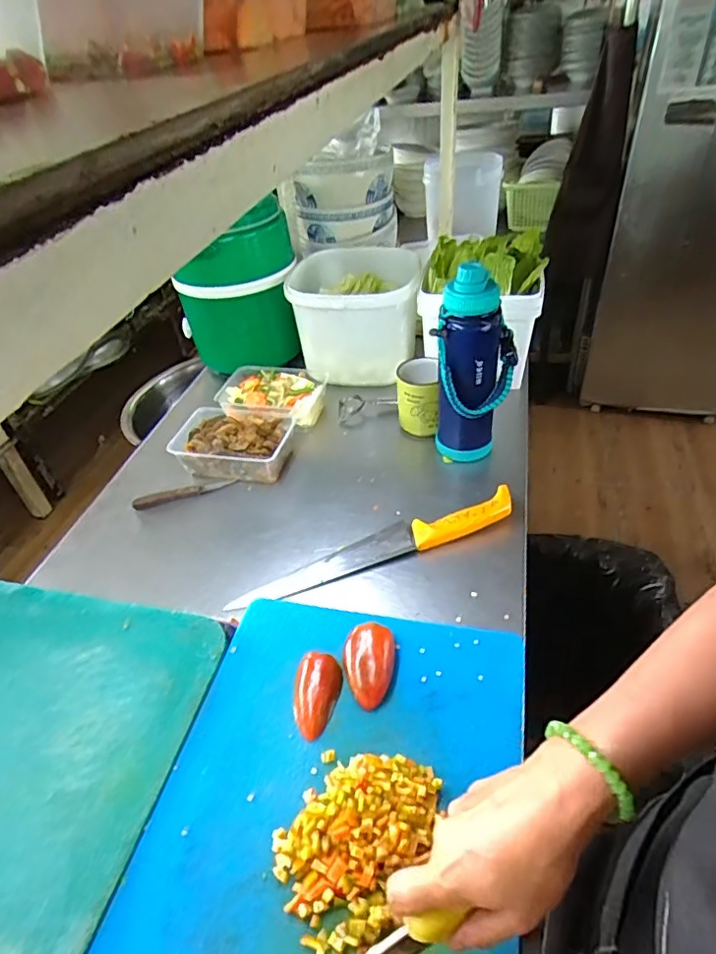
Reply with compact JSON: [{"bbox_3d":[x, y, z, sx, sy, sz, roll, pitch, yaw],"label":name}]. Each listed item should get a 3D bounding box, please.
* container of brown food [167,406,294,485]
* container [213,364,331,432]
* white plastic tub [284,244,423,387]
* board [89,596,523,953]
[{"bbox_3d":[-0.182,-0.051,0.845,0.171,0.056,0.131,7,43,14],"label":"container of brown food"},{"bbox_3d":[-0.143,-0.129,0.937,0.168,0.063,0.142,4,41,12],"label":"container"},{"bbox_3d":[0.006,-0.297,0.999,0.225,0.179,0.225,-3,42,3],"label":"white plastic tub"},{"bbox_3d":[-0.029,0.292,0.434,0.296,0.020,0.441,6,43,12],"label":"board"}]

